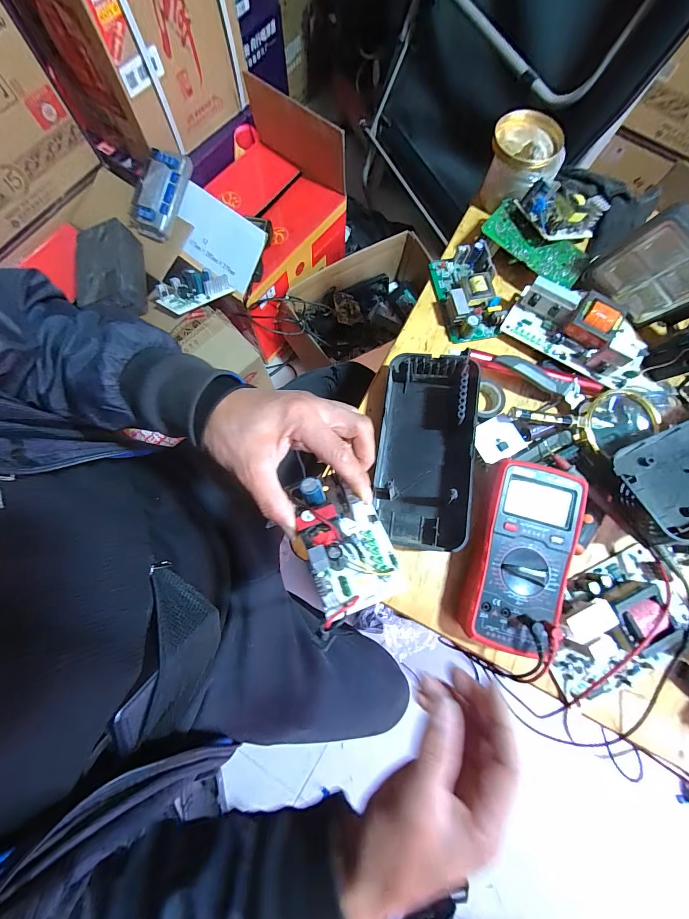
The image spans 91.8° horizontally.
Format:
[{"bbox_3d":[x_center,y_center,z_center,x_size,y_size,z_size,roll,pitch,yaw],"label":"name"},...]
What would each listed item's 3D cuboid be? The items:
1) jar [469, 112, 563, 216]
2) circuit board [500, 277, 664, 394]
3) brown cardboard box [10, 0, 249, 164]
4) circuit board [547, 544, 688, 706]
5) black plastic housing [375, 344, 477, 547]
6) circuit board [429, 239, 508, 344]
[{"bbox_3d":[0.232,-0.392,0.451,0.075,0.086,0.090,-4,77,-3],"label":"jar"},{"bbox_3d":[0.298,-0.148,0.401,0.194,0.044,0.082,31,78,5],"label":"circuit board"},{"bbox_3d":[-0.388,-0.842,0.642,0.234,0.284,0.320,30,78,5],"label":"brown cardboard box"},{"bbox_3d":[0.284,0.172,0.331,0.169,0.053,0.116,-30,80,-8],"label":"circuit board"},{"bbox_3d":[0.088,-0.013,0.366,0.099,0.059,0.214,6,77,0],"label":"black plastic housing"},{"bbox_3d":[0.161,-0.215,0.431,0.067,0.034,0.119,-11,78,-4],"label":"circuit board"}]

